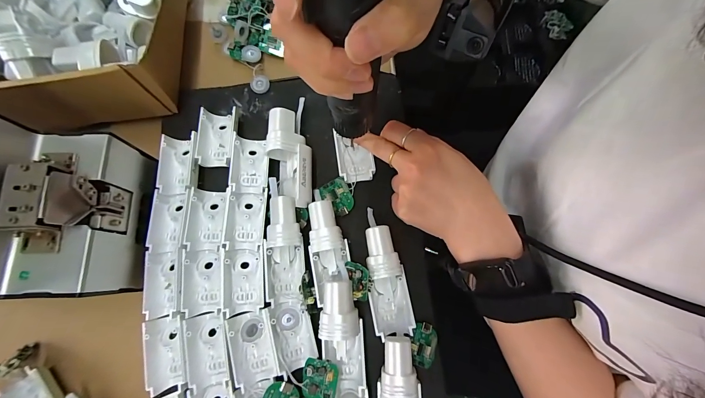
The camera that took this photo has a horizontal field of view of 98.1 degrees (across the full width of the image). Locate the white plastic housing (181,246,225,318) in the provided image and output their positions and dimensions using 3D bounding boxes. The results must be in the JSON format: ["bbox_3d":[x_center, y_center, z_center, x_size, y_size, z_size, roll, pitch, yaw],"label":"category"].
[{"bbox_3d":[-0.130,0.072,0.270,0.040,0.017,0.056,-4,76,-1],"label":"white plastic housing"}]

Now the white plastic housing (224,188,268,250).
[{"bbox_3d":[-0.097,0.017,0.283,0.038,0.017,0.054,0,76,0],"label":"white plastic housing"}]

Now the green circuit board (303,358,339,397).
[{"bbox_3d":[-0.026,0.146,0.243,0.027,0.006,0.032,4,82,11],"label":"green circuit board"}]

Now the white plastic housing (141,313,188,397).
[{"bbox_3d":[-0.155,0.128,0.256,0.036,0.018,0.058,-10,76,-3],"label":"white plastic housing"}]

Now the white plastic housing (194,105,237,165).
[{"bbox_3d":[-0.132,-0.060,0.302,0.037,0.022,0.056,-1,76,-1],"label":"white plastic housing"}]

